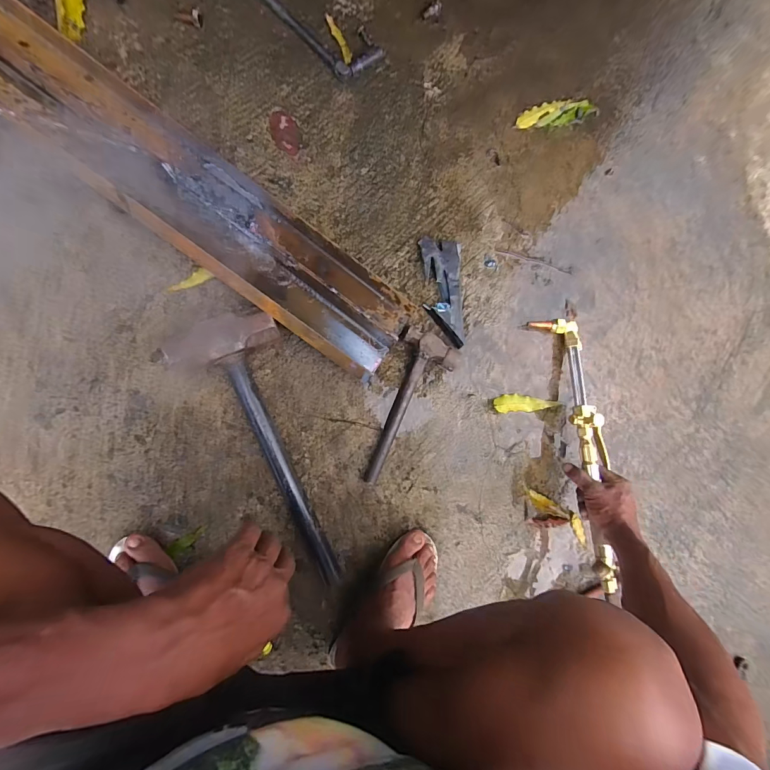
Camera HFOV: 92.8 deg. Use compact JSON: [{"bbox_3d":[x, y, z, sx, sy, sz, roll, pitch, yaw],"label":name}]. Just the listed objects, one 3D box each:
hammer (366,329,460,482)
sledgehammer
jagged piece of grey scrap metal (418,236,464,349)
[{"bbox_3d":[0.048,0.043,0.618,0.092,0.027,0.261,16,87,-8],"label":"hammer"},{"bbox_3d":[-0.184,0.112,0.559,0.157,0.056,0.433,-18,93,-8],"label":"sledgehammer"},{"bbox_3d":[0.101,-0.161,0.636,0.073,0.027,0.180,-1,90,-9],"label":"jagged piece of grey scrap metal"}]

